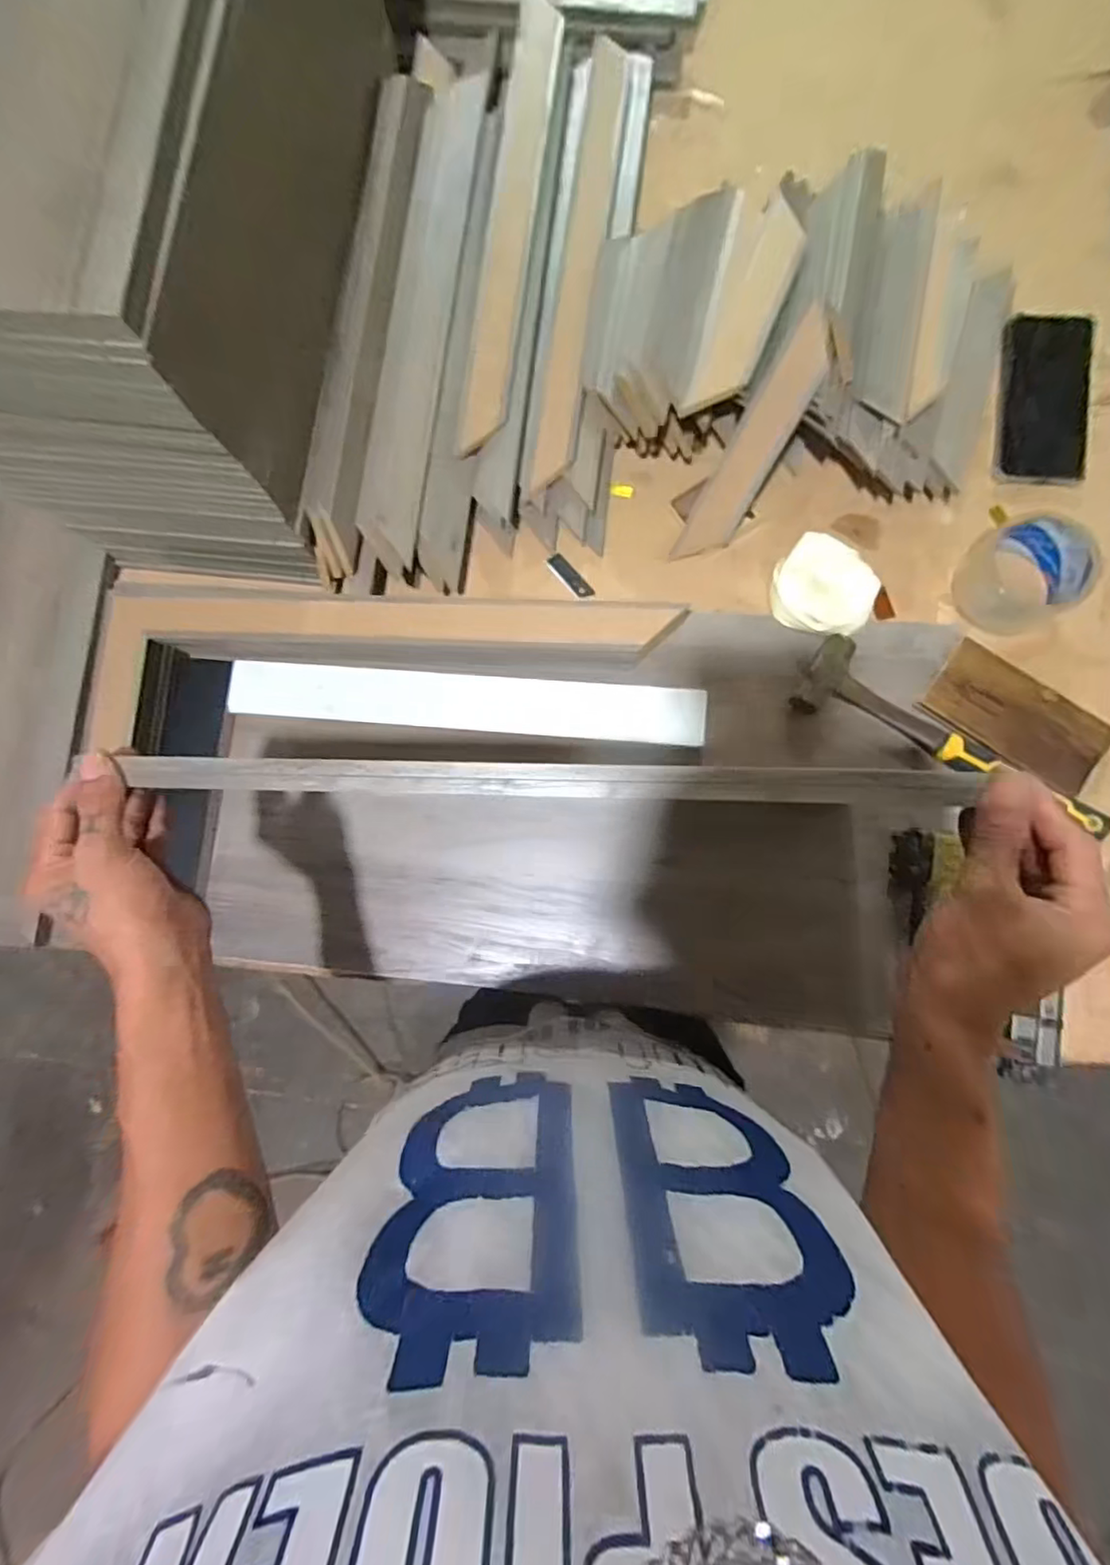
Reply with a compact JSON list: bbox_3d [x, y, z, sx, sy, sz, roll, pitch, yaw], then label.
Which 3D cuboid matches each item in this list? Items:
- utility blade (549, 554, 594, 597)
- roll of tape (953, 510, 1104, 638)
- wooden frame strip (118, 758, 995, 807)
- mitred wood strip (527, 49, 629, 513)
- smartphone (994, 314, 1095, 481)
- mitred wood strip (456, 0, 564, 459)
[{"bbox_3d":[0.015,-0.206,0.607,0.018,0.004,0.055,-42,86,-6],"label":"utility blade"},{"bbox_3d":[0.420,-0.186,0.548,0.088,0.060,0.097,-33,82,0],"label":"roll of tape"},{"bbox_3d":[-0.008,0.000,0.343,0.464,0.014,0.019,1,84,3],"label":"wooden frame strip"},{"bbox_3d":[0.026,-0.531,0.609,0.044,0.016,0.504,7,84,12],"label":"mitred wood strip"},{"bbox_3d":[0.466,-0.362,0.574,0.084,0.008,0.161,2,89,3],"label":"smartphone"},{"bbox_3d":[-0.042,-0.556,0.600,0.042,0.026,0.477,7,84,5],"label":"mitred wood strip"}]

